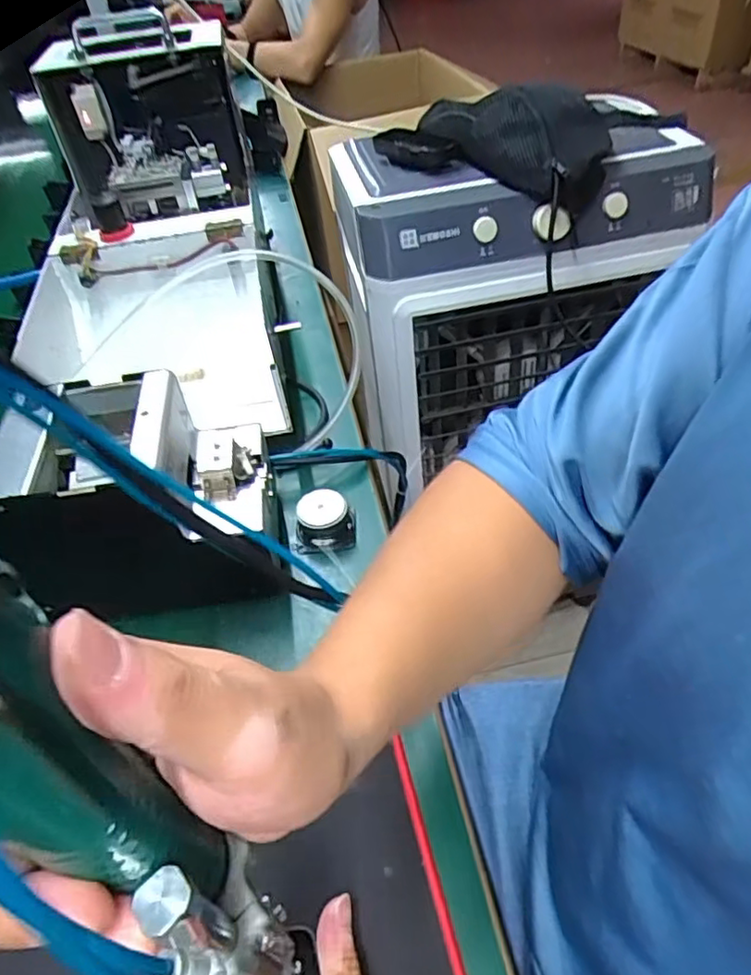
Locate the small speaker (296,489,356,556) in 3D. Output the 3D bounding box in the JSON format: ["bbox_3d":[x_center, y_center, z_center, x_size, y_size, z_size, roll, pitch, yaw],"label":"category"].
[{"bbox_3d":[-0.044,0.029,0.548,0.049,0.033,0.044,-3,46,4],"label":"small speaker"}]

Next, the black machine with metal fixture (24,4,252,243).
[{"bbox_3d":[-0.247,-0.400,0.678,0.194,0.144,0.234,-15,46,-8],"label":"black machine with metal fixture"}]

